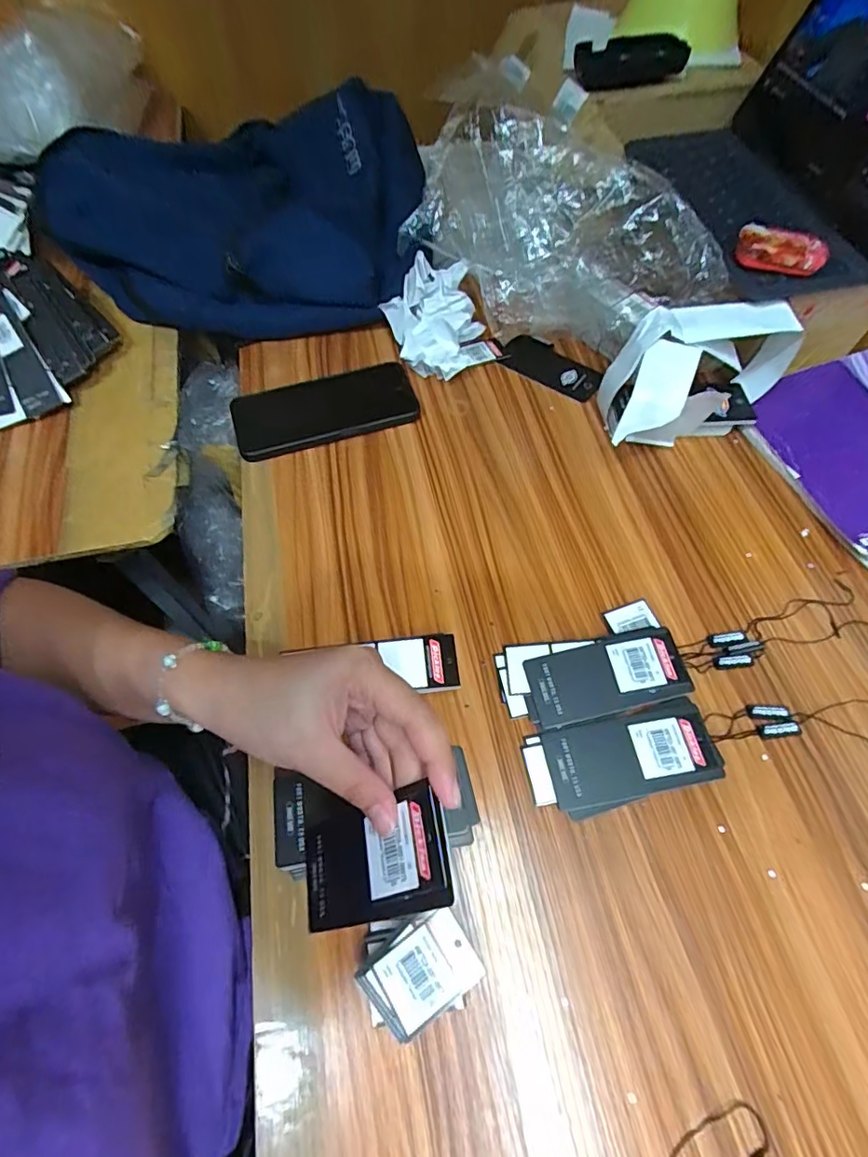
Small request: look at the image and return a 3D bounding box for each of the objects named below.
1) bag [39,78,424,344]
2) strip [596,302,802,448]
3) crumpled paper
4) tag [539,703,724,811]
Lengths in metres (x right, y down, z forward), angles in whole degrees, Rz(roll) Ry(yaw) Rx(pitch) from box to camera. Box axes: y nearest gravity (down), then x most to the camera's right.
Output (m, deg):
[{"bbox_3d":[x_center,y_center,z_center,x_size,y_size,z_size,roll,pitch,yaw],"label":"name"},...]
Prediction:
[{"bbox_3d":[-0.239,-0.411,0.599,0.423,0.105,0.294,1,60,1],"label":"bag"},{"bbox_3d":[0.223,-0.168,0.461,0.167,0.100,0.087,-11,60,-6],"label":"strip"},{"bbox_3d":[-0.003,-0.265,0.542,0.093,0.056,0.134,11,60,7],"label":"crumpled paper"},{"bbox_3d":[0.129,0.116,0.348,0.108,0.008,0.048,-9,60,-5],"label":"tag"}]

